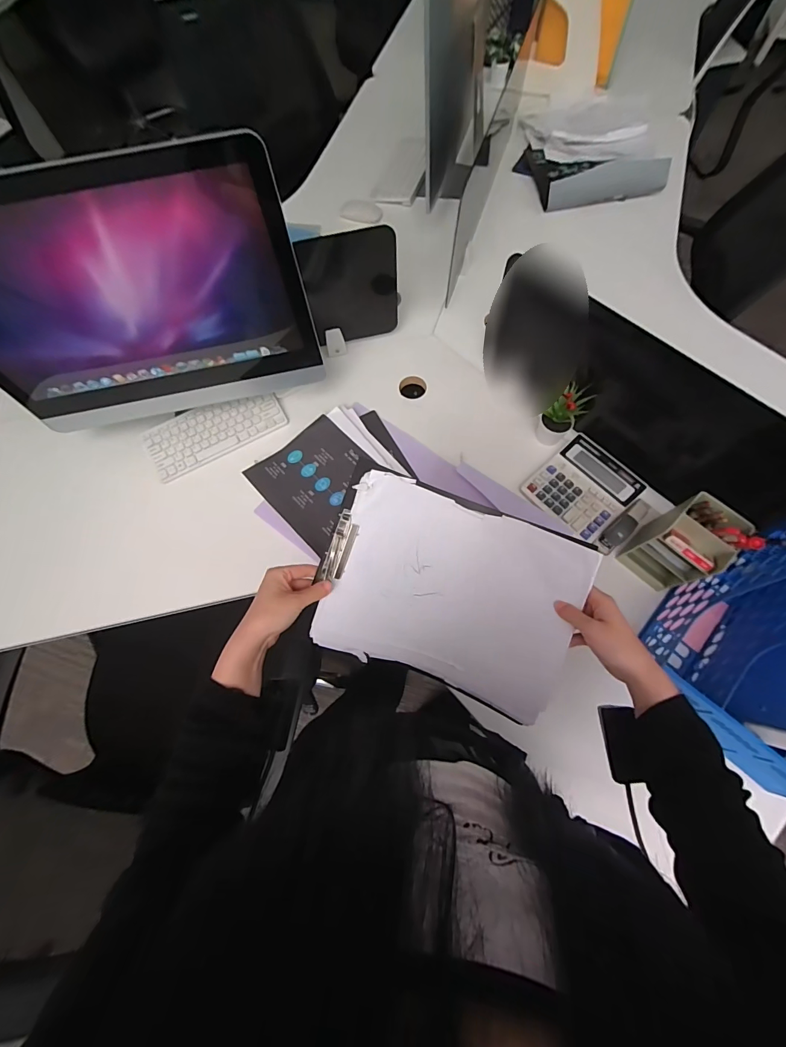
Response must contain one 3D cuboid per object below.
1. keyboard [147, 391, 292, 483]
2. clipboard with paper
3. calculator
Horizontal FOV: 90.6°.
[{"bbox_3d":[-0.362,-0.196,0.798,0.273,0.026,0.124,-27,72,-8],"label":"keyboard"},{"bbox_3d":[0.066,0.081,0.471,0.295,0.036,0.217,19,93,4],"label":"clipboard with paper"},{"bbox_3d":[0.346,-0.071,0.707,0.163,0.026,0.158,-42,74,-12],"label":"calculator"}]

